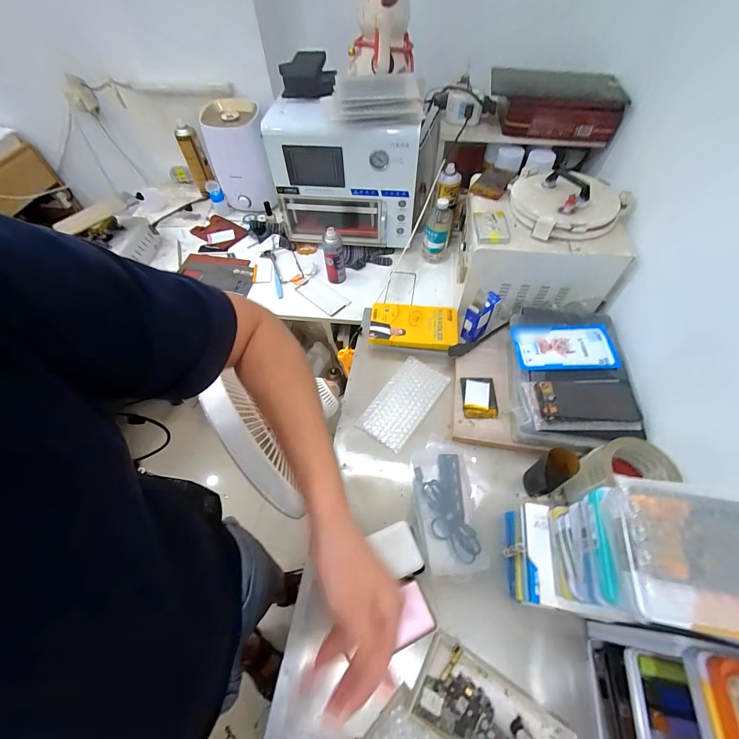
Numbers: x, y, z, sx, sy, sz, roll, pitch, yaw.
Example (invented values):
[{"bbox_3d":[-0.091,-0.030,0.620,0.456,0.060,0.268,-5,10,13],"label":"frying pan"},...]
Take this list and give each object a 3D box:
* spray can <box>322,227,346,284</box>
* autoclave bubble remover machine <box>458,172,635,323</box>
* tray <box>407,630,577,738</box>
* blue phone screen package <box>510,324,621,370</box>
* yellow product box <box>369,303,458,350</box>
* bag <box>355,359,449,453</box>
[{"bbox_3d":[-0.093,-0.295,0.885,0.051,0.139,0.049,-5,57,-2],"label":"spray can"},{"bbox_3d":[0.360,-0.272,0.732,0.304,0.194,0.245,2,57,3],"label":"autoclave bubble remover machine"},{"bbox_3d":[0.150,0.438,0.413,0.183,0.031,0.098,27,62,18],"label":"tray"},{"bbox_3d":[0.369,-0.044,0.638,0.174,0.019,0.096,0,57,2],"label":"blue phone screen package"},{"bbox_3d":[0.098,-0.100,0.743,0.188,0.026,0.104,6,57,5],"label":"yellow product box"},{"bbox_3d":[0.072,0.062,0.675,0.103,0.019,0.202,31,63,19],"label":"bag"}]

